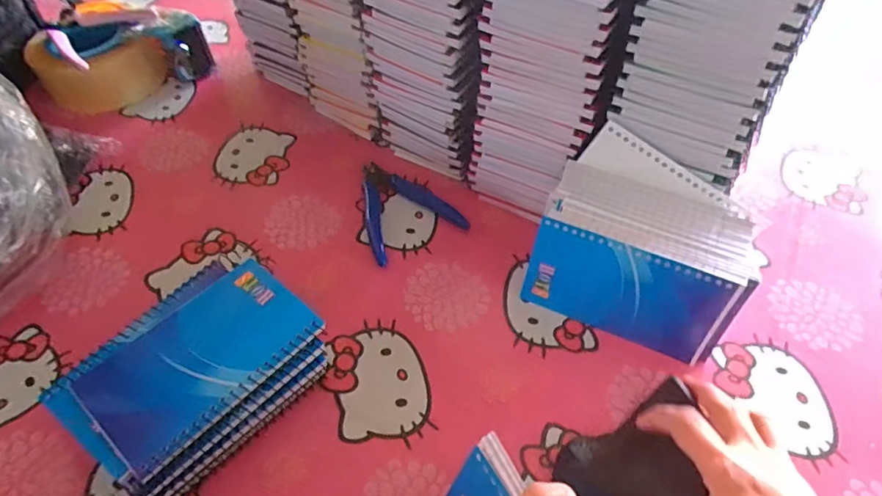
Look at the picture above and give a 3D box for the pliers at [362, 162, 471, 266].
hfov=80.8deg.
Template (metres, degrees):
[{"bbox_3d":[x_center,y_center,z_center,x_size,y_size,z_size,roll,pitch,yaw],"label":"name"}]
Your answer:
[{"bbox_3d":[-0.039,-0.041,0.468,0.087,0.007,0.111,-24,56,-18],"label":"pliers"}]

